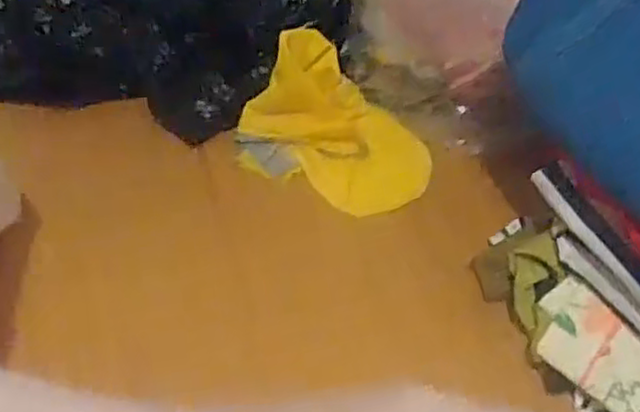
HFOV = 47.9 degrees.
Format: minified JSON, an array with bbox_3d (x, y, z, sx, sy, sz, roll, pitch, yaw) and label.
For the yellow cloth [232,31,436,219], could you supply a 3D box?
[{"bbox_3d":[0.012,-0.073,0.607,0.171,0.074,0.105,25,54,24],"label":"yellow cloth"}]

